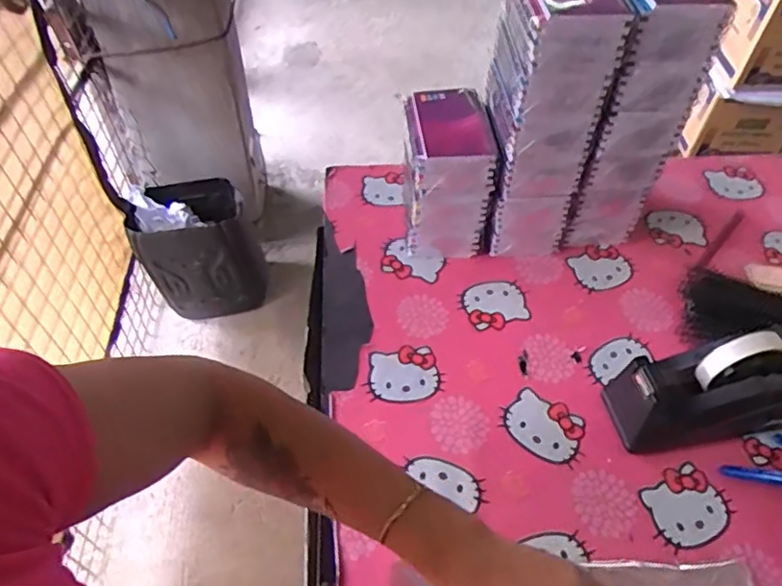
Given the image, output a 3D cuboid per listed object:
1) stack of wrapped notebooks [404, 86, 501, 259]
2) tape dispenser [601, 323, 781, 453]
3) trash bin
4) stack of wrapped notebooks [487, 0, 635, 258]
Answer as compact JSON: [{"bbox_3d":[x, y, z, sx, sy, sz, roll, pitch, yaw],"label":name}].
[{"bbox_3d":[0.072,-0.149,0.785,0.099,0.197,0.119,-2,50,-3],"label":"stack of wrapped notebooks"},{"bbox_3d":[0.341,0.095,0.642,0.204,0.122,0.082,-7,51,-7],"label":"tape dispenser"},{"bbox_3d":[-0.528,-0.099,1.761,0.317,0.370,0.276,-11,51,-10],"label":"trash bin"},{"bbox_3d":[0.170,-0.192,0.735,0.104,0.336,0.143,-3,50,-3],"label":"stack of wrapped notebooks"}]

